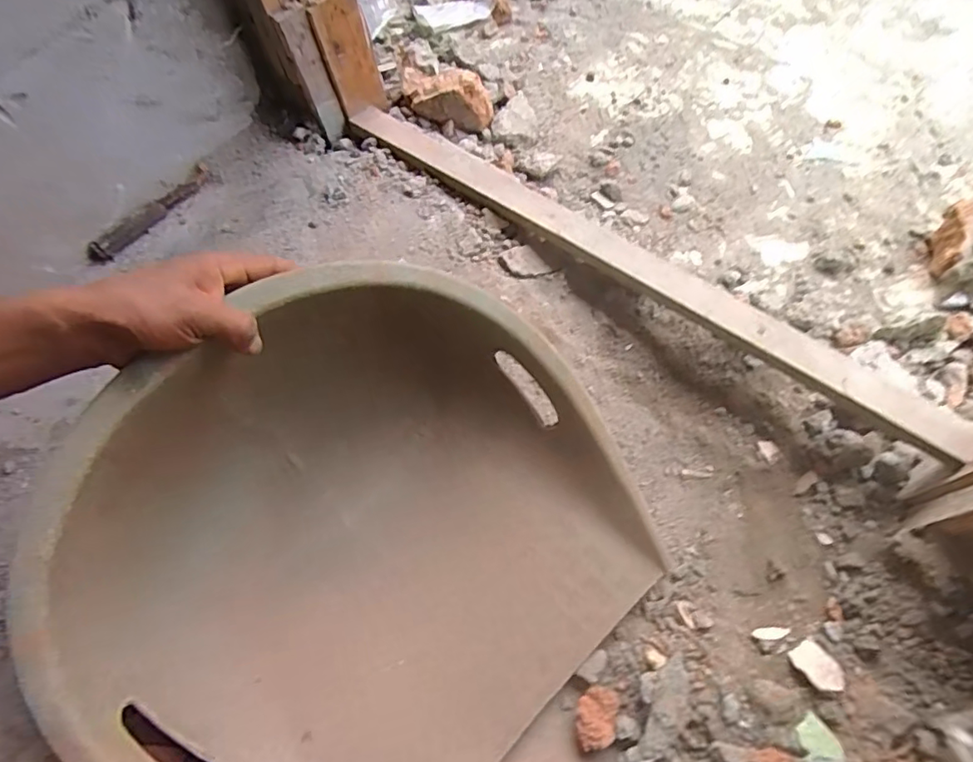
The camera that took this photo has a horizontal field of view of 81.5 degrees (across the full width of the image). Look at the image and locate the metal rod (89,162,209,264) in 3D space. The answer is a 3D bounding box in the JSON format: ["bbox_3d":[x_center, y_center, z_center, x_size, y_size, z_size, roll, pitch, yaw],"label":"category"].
[{"bbox_3d":[-0.405,-0.203,0.687,0.017,0.022,0.168,39,77,15],"label":"metal rod"}]

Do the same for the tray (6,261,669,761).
[{"bbox_3d":[-0.085,0.129,0.423,0.345,0.225,0.406,40,73,19],"label":"tray"}]

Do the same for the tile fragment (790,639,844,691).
[{"bbox_3d":[0.266,0.229,0.454,0.028,0.004,0.041,-20,31,-12],"label":"tile fragment"}]

